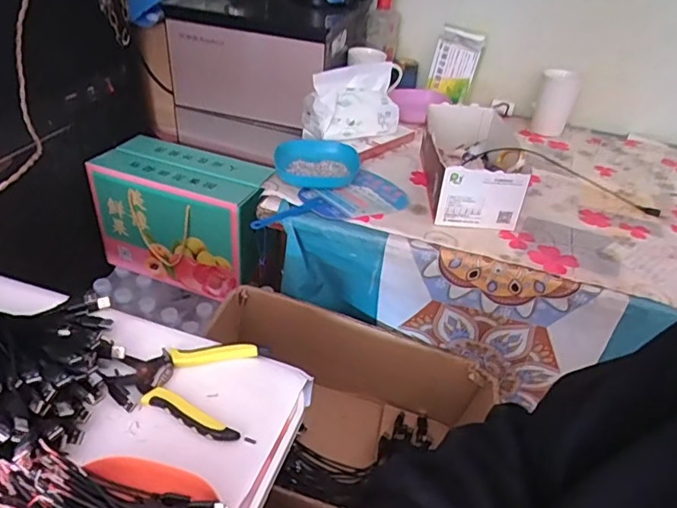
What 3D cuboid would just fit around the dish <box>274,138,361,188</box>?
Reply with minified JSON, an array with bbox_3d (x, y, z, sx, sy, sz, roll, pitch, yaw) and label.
[{"bbox_3d":[-0.036,-0.148,0.858,0.139,0.033,0.130,4,37,-3],"label":"dish"}]

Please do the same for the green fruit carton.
[{"bbox_3d":[-0.300,-0.076,1.060,0.330,0.225,0.161,17,38,14],"label":"green fruit carton"}]

